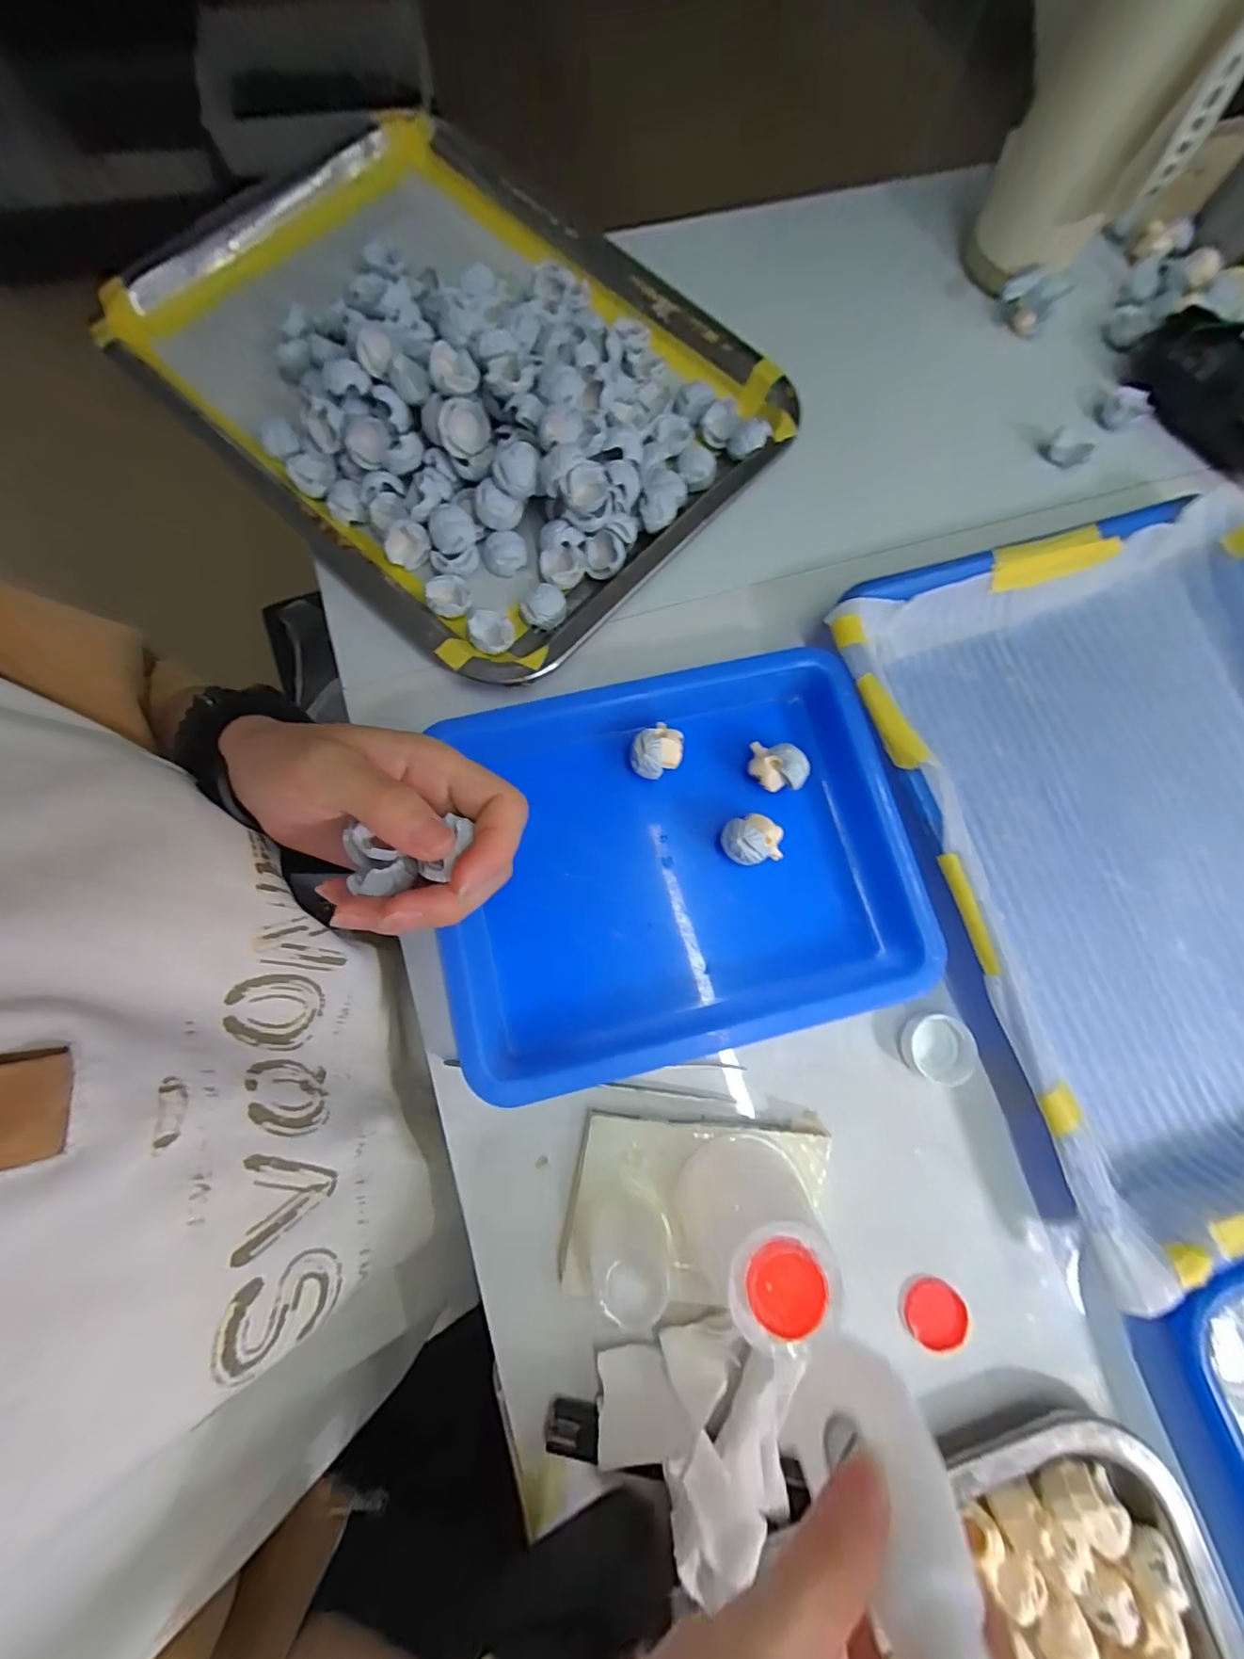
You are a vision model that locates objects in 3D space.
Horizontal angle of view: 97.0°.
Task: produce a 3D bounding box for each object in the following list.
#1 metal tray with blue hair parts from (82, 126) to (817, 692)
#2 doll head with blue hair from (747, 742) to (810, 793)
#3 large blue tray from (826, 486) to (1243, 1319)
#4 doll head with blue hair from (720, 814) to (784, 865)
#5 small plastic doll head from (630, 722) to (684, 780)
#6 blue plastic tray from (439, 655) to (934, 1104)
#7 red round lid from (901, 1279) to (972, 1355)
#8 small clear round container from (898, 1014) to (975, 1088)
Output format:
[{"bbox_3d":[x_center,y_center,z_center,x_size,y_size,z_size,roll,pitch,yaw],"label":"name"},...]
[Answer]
[{"bbox_3d":[-0.099,-0.269,0.310,0.350,0.054,0.267,40,79,7],"label":"metal tray with blue hair parts"},{"bbox_3d":[0.077,-0.031,0.272,0.028,0.020,0.021,8,77,0],"label":"doll head with blue hair"},{"bbox_3d":[0.272,0.001,0.272,0.257,0.045,0.334,-17,78,-6],"label":"large blue tray"},{"bbox_3d":[0.063,0.006,0.266,0.028,0.024,0.022,-17,78,-6],"label":"doll head with blue hair"},{"bbox_3d":[0.017,-0.038,0.271,0.025,0.021,0.024,0,77,-2],"label":"small plastic doll head"},{"bbox_3d":[0.024,0.013,0.264,0.225,0.037,0.174,-13,78,-5],"label":"blue plastic tray"},{"bbox_3d":[0.136,0.210,0.238,0.027,0.004,0.026,0,77,-2],"label":"red round lid"},{"bbox_3d":[0.149,0.103,0.259,0.032,0.009,0.030,0,77,-2],"label":"small clear round container"}]

